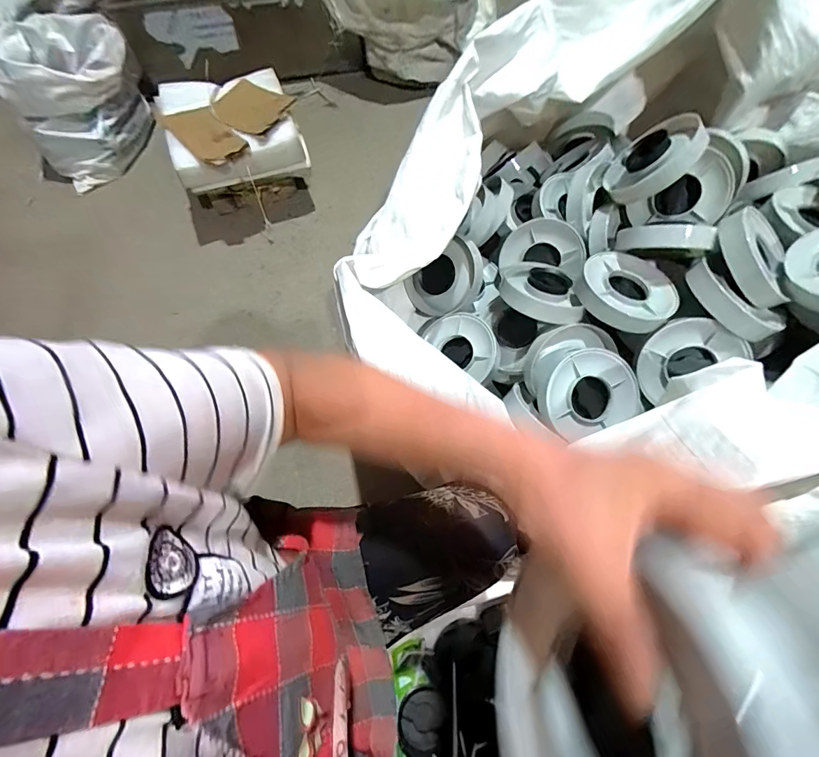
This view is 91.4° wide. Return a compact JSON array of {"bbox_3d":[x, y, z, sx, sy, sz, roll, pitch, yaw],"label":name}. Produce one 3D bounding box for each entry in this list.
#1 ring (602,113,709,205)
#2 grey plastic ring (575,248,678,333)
[{"bbox_3d":[0.419,-0.379,0.693,0.041,0.159,0.131,28,57,-29],"label":"ring"},{"bbox_3d":[0.362,-0.152,0.665,0.150,0.043,0.143,-1,63,3],"label":"grey plastic ring"}]

